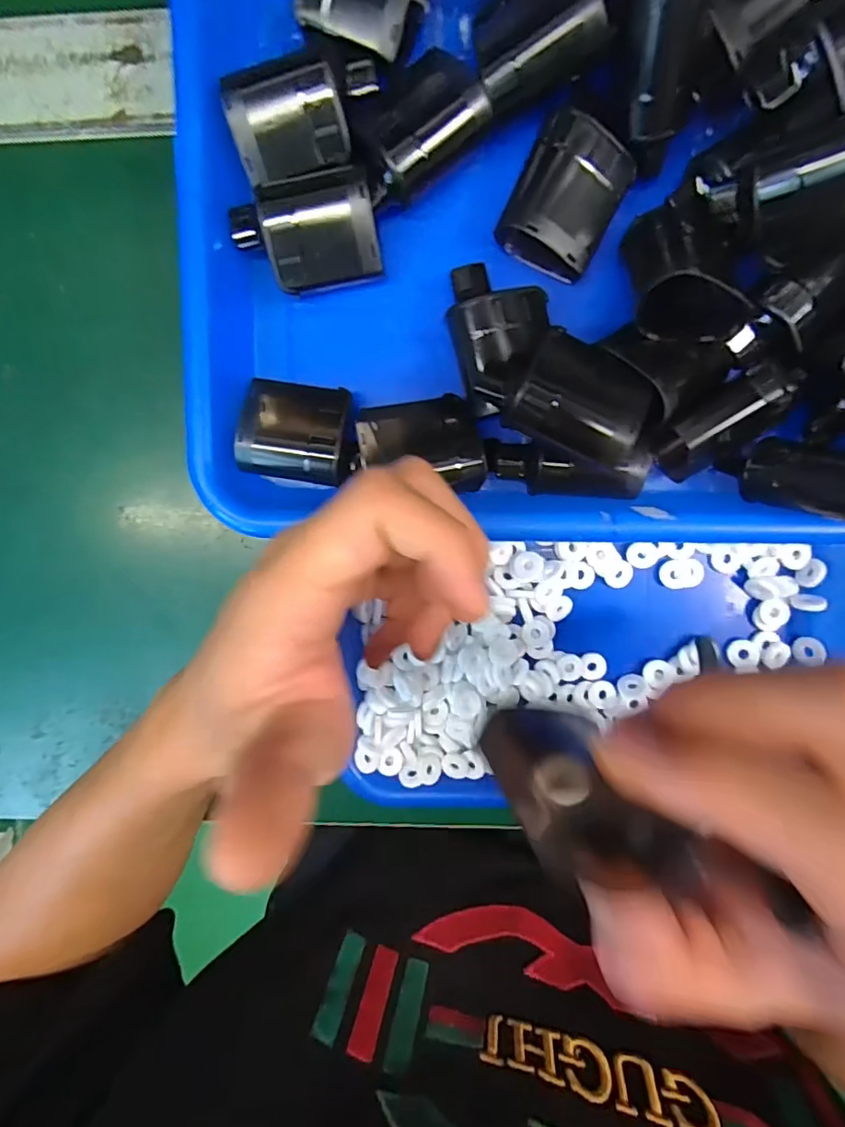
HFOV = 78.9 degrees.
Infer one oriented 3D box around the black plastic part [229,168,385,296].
[{"bbox_3d":[-0.044,-0.125,0.201,0.055,0.028,0.037,-9,97,5],"label":"black plastic part"}]

